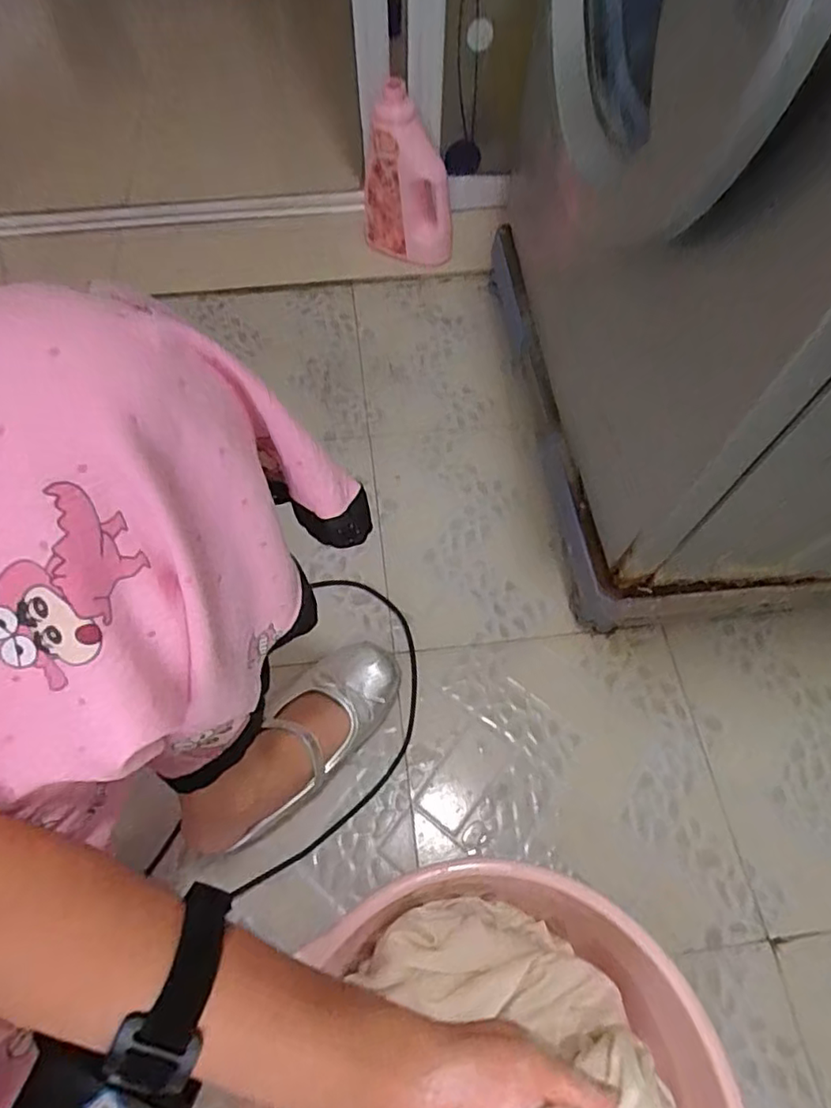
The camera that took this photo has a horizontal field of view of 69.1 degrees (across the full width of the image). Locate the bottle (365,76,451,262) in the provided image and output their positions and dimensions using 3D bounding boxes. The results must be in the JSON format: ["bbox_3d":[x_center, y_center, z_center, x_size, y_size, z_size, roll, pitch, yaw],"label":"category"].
[{"bbox_3d":[-0.011,-0.519,0.856,0.114,0.226,0.086,-14,62,-8],"label":"bottle"}]

